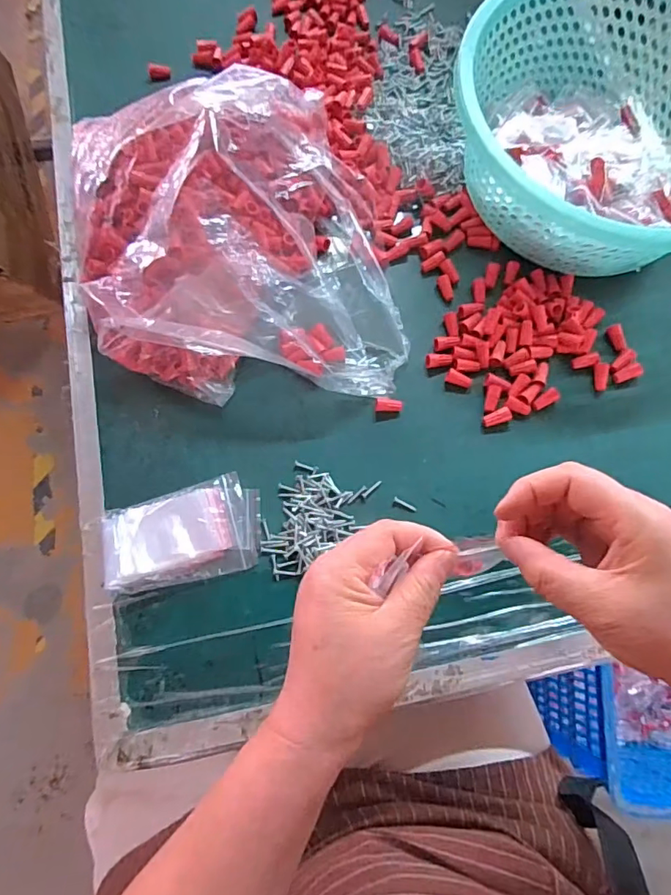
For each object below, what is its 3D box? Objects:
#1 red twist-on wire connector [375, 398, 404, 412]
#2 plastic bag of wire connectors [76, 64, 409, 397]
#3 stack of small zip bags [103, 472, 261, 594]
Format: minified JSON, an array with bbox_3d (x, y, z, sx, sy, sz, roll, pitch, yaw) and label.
[{"bbox_3d":[0.045,-0.036,0.433,0.023,0.008,0.011,5,74,1],"label":"red twist-on wire connector"},{"bbox_3d":[-0.092,-0.186,0.434,0.266,0.086,0.300,-11,74,-3],"label":"plastic bag of wire connectors"},{"bbox_3d":[-0.119,0.067,0.398,0.120,0.012,0.074,-11,74,-4],"label":"stack of small zip bags"}]

